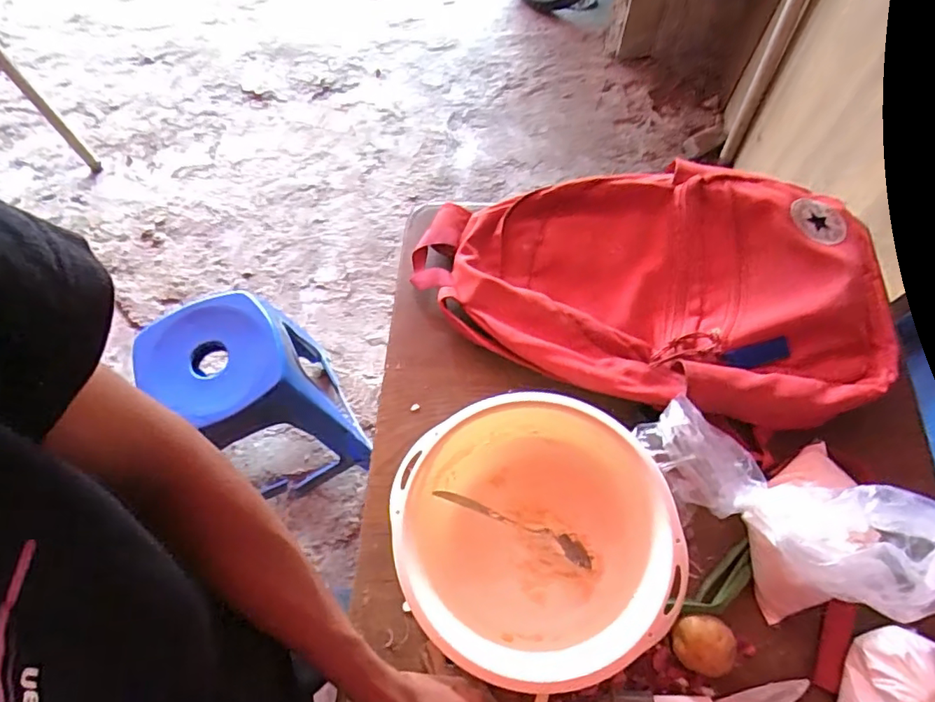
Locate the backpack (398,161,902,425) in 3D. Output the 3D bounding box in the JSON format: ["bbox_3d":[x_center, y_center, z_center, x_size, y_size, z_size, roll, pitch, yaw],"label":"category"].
[{"bbox_3d":[0.202,-0.083,0.655,0.536,0.076,0.319,7,66,6],"label":"backpack"}]

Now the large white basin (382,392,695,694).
[{"bbox_3d":[0.062,0.173,0.530,0.244,0.092,0.239,-1,65,2],"label":"large white basin"}]

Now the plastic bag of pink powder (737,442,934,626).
[{"bbox_3d":[0.332,0.166,0.495,0.147,0.134,0.137,-30,68,-11],"label":"plastic bag of pink powder"}]

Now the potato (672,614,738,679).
[{"bbox_3d":[0.219,0.269,0.509,0.060,0.038,0.048,4,66,4],"label":"potato"}]

